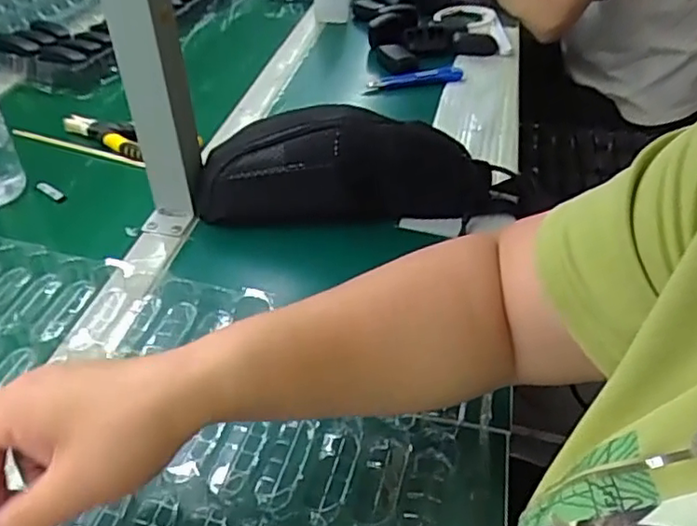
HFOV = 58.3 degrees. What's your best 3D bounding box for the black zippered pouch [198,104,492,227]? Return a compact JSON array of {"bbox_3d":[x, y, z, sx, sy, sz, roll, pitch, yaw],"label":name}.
[{"bbox_3d":[-0.002,-0.098,0.614,0.276,0.096,0.092,-2,41,-4],"label":"black zippered pouch"}]

